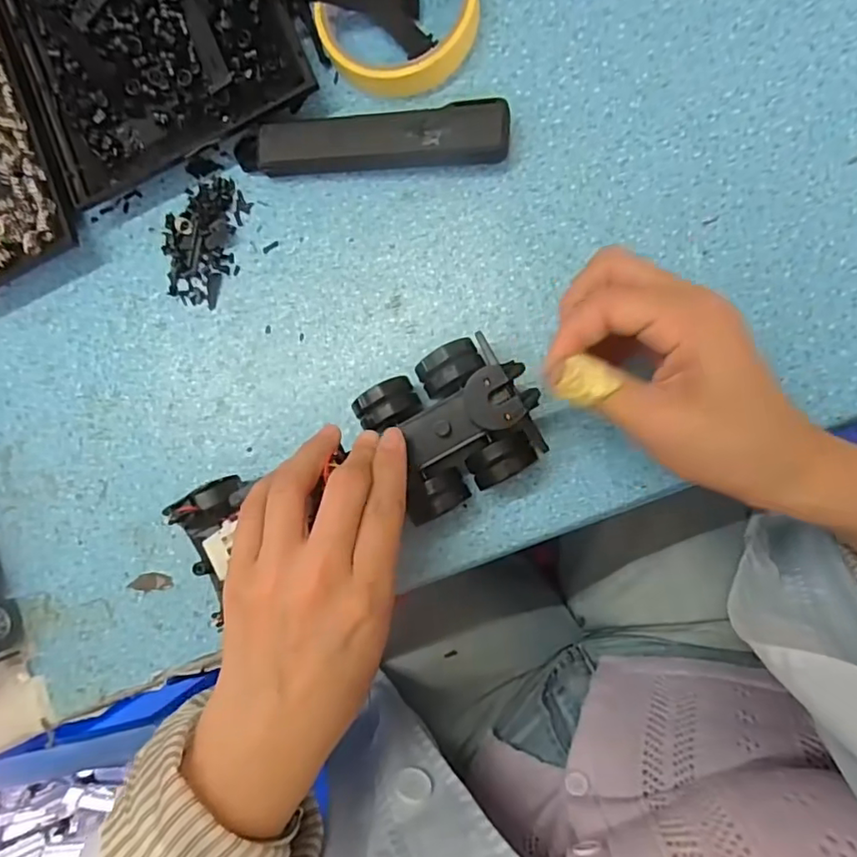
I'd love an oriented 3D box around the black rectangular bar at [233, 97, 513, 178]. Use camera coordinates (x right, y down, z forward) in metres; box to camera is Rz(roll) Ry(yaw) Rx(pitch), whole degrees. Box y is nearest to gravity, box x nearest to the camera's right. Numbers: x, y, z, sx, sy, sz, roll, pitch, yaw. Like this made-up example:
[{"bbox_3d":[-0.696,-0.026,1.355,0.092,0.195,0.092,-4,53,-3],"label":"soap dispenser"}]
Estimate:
[{"bbox_3d":[-0.034,-0.154,0.312,0.152,0.020,0.030,1,89,8],"label":"black rectangular bar"}]

